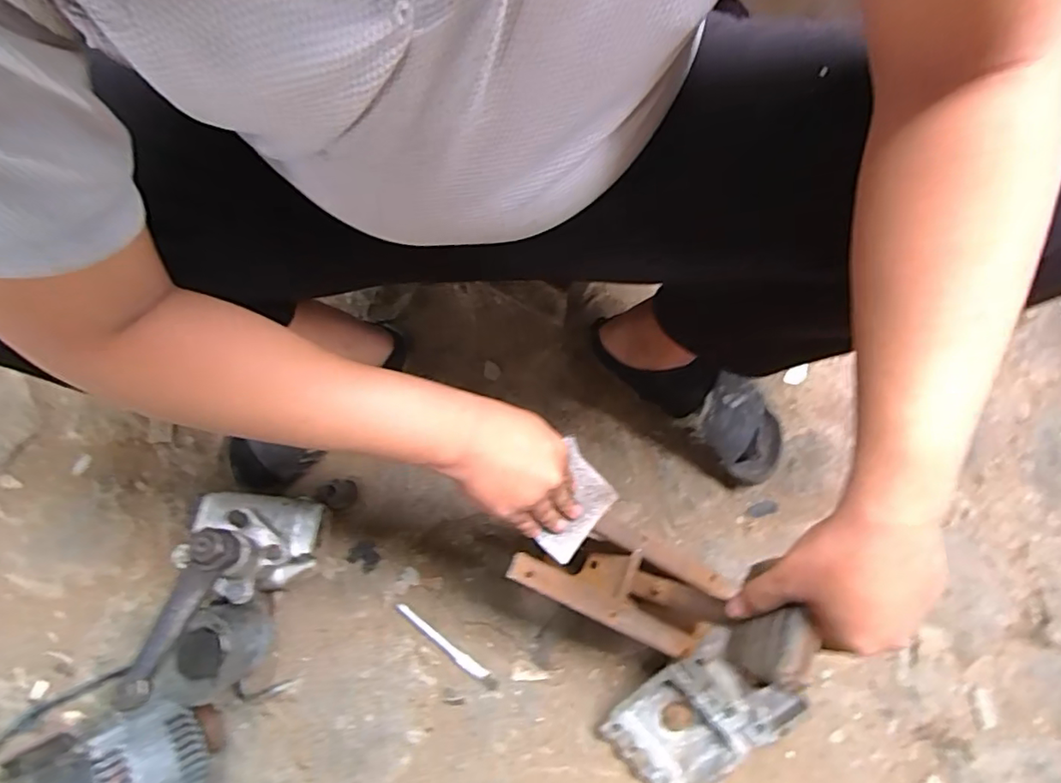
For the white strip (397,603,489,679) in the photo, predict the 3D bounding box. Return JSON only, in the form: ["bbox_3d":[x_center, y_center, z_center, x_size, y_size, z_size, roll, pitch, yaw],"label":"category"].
[{"bbox_3d":[-0.115,0.320,0.719,0.142,0.007,0.018,37,77,9],"label":"white strip"}]

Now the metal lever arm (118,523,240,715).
[{"bbox_3d":[-0.336,0.212,0.528,0.031,0.044,0.166,21,78,5],"label":"metal lever arm"}]

